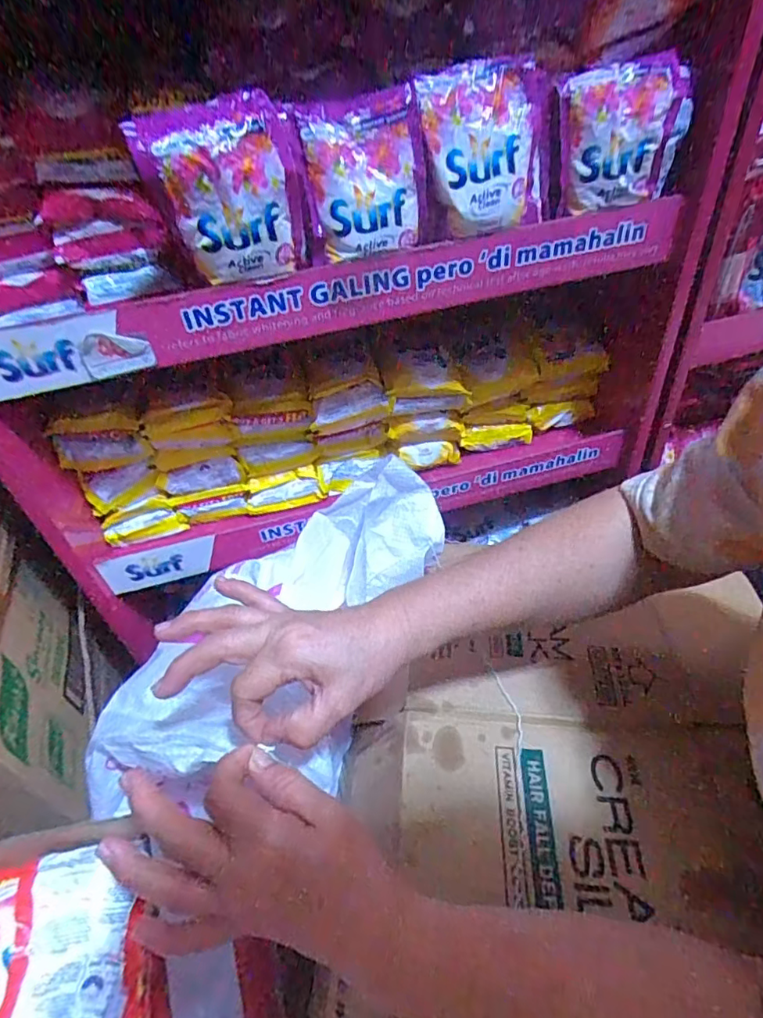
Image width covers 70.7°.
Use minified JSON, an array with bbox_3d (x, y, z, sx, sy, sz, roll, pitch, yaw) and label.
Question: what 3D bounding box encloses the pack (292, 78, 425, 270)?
[{"bbox_3d":[-0.014,-0.237,0.388,0.082,0.099,0.018,-8,22,-3],"label":"pack"}]

